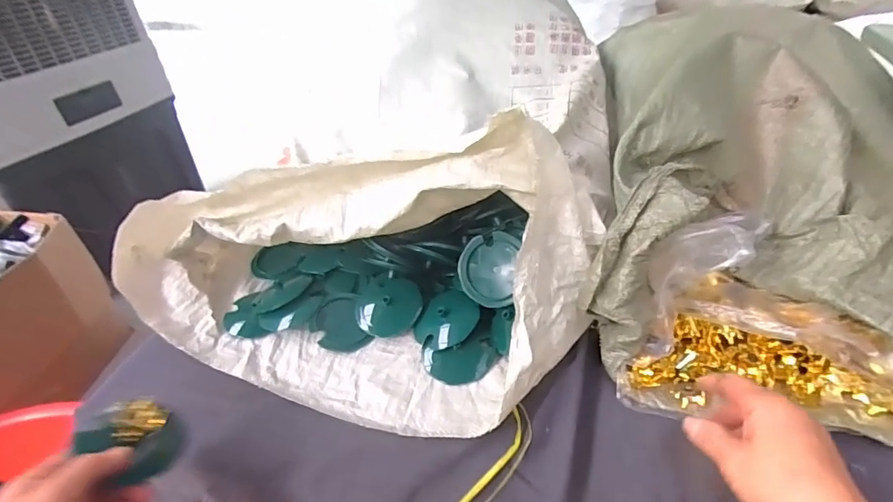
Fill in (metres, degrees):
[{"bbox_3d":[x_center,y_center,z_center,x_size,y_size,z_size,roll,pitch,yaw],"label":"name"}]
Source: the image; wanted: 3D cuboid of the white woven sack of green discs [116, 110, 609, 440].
[{"bbox_3d":[-0.116,0.015,0.487,0.517,0.231,0.282,2,37,8],"label":"white woven sack of green discs"}]

